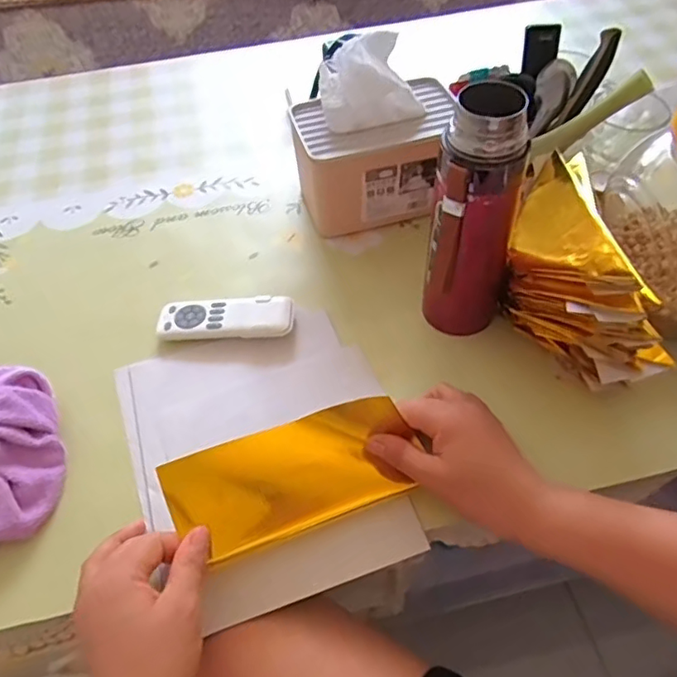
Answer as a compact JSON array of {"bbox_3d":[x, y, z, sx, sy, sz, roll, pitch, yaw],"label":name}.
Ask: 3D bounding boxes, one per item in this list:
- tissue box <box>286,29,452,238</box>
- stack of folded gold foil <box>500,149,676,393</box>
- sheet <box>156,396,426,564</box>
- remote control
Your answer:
[{"bbox_3d":[0.035,-0.202,0.595,0.161,0.158,0.117,-9,53,-3],"label":"tissue box"},{"bbox_3d":[0.192,-0.057,0.491,0.093,0.111,0.196,-11,53,-5],"label":"stack of folded gold foil"},{"bbox_3d":[-0.033,0.101,0.428,0.172,0.022,0.076,-17,89,-11],"label":"sheet"},{"bbox_3d":[-0.106,-0.017,0.552,0.126,0.015,0.046,-2,53,2],"label":"remote control"}]

